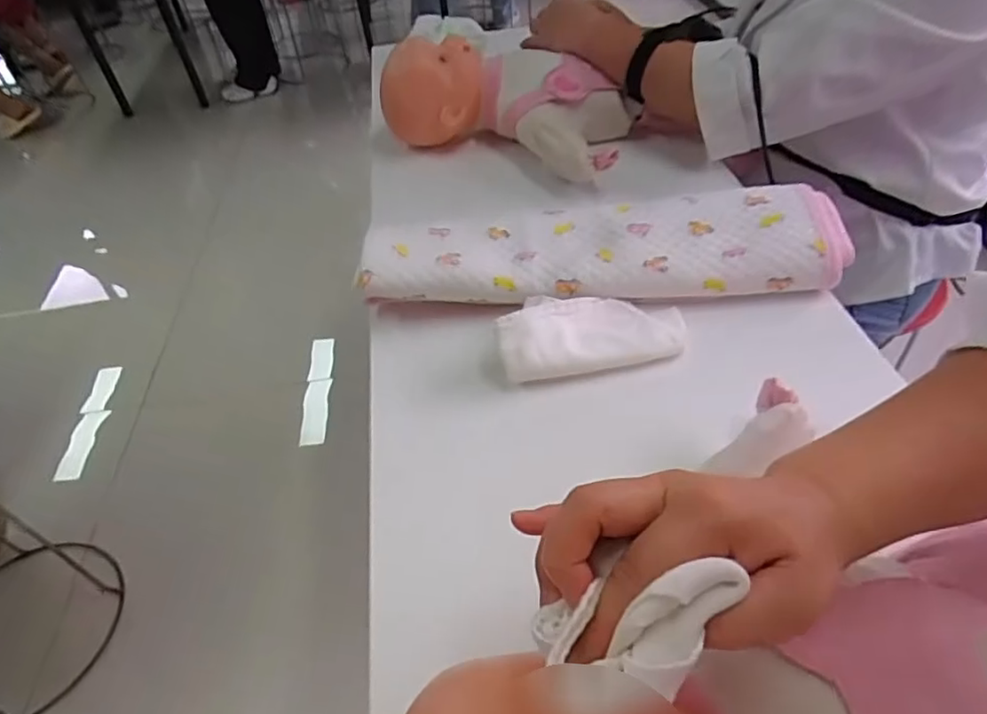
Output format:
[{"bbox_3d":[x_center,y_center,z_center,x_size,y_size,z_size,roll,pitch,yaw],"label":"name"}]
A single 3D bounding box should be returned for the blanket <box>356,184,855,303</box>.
[{"bbox_3d":[0.096,-0.096,0.549,0.411,0.044,0.099,-3,45,3],"label":"blanket"}]

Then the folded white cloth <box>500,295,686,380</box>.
[{"bbox_3d":[0.080,-0.026,0.498,0.154,0.036,0.069,-11,45,-5],"label":"folded white cloth"}]

